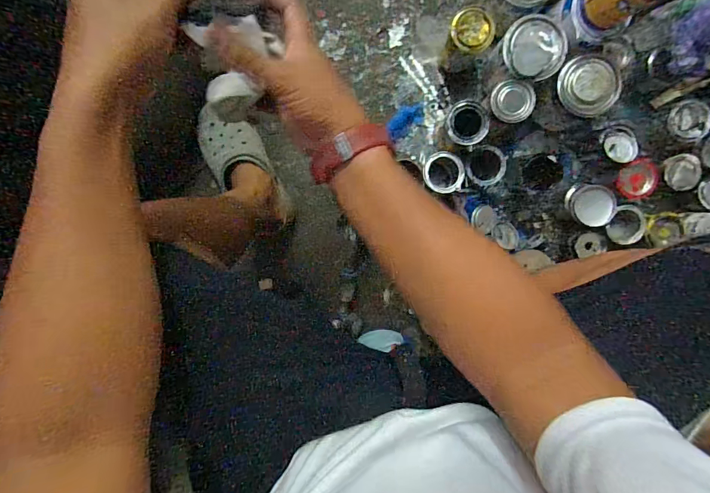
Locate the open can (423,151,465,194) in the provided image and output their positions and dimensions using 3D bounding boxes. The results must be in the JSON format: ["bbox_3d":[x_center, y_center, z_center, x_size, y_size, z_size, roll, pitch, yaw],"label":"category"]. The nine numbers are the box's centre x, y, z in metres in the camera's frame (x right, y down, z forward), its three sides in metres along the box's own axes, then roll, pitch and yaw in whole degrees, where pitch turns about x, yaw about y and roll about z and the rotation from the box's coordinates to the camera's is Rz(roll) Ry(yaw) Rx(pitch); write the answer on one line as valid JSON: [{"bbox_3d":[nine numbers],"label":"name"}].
[{"bbox_3d":[0.164,-0.143,0.777,0.075,0.129,0.084,-34,94,4],"label":"open can"}]

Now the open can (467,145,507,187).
[{"bbox_3d":[0.257,-0.159,0.779,0.068,0.064,0.074,0,95,1],"label":"open can"}]

